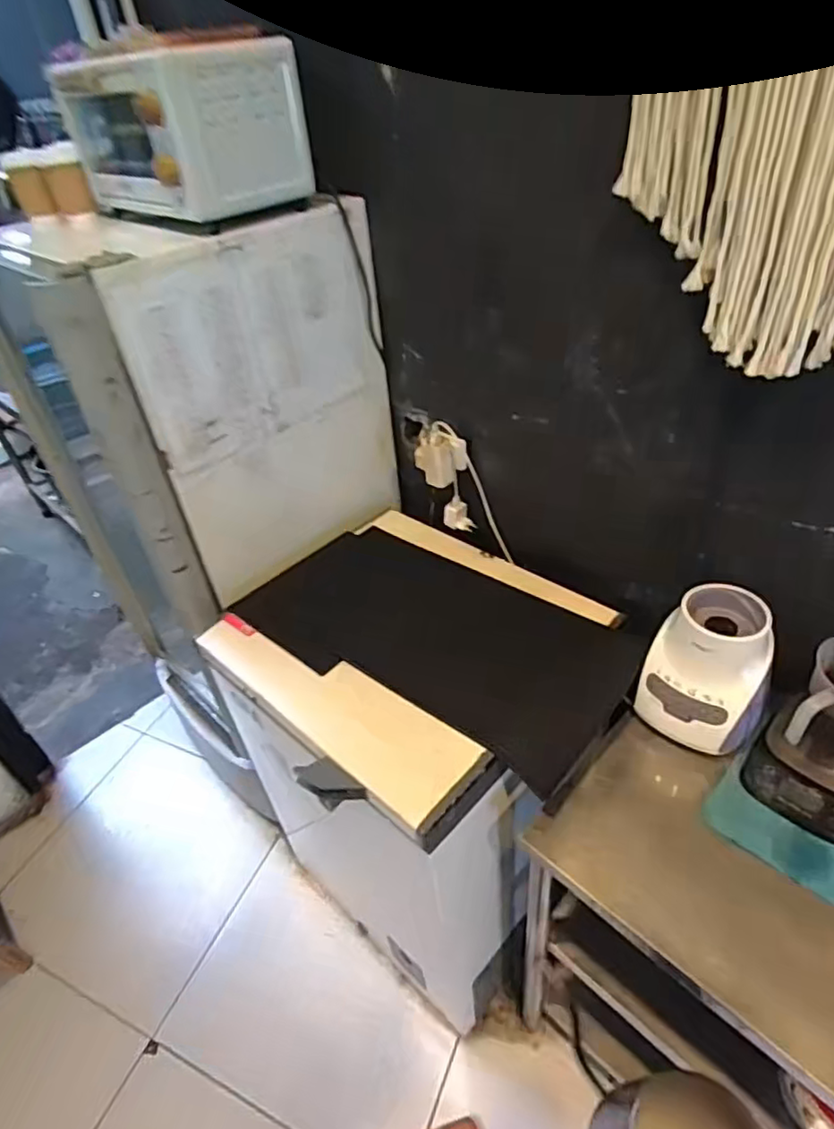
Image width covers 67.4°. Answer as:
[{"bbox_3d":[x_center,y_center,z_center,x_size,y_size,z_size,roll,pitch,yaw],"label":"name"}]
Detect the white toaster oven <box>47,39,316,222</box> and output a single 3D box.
[{"bbox_3d":[-0.369,-0.680,0.993,0.243,0.177,0.368,-30,45,-26],"label":"white toaster oven"}]

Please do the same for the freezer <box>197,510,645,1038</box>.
[{"bbox_3d":[0.010,0.407,1.320,0.614,0.816,0.566,26,49,33],"label":"freezer"}]

